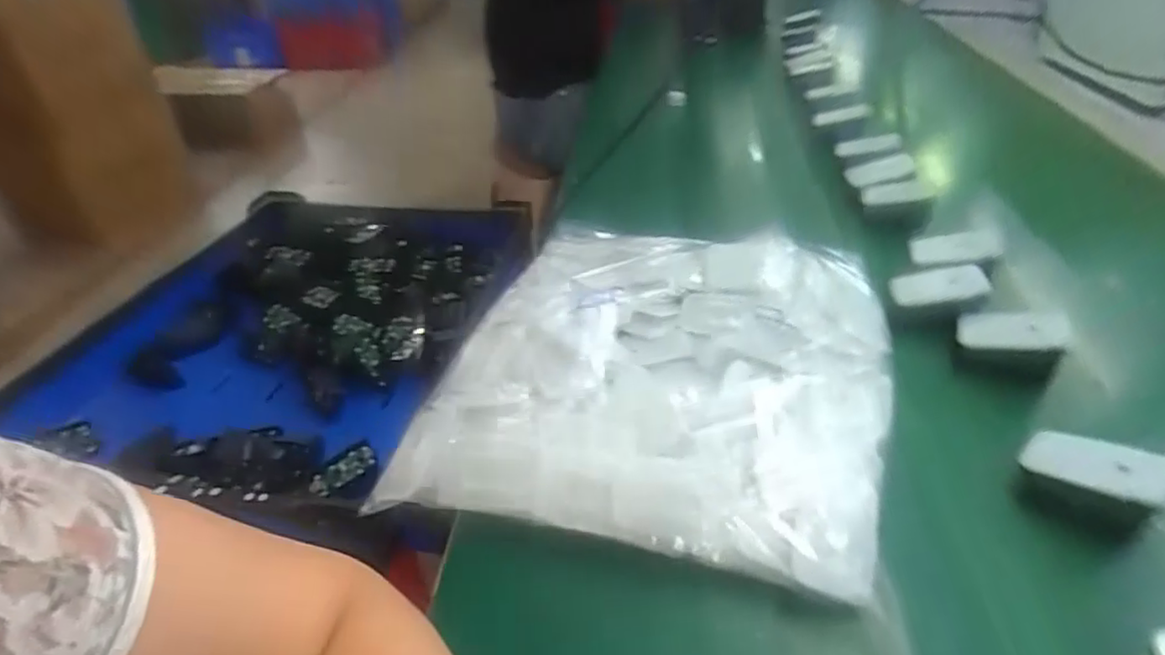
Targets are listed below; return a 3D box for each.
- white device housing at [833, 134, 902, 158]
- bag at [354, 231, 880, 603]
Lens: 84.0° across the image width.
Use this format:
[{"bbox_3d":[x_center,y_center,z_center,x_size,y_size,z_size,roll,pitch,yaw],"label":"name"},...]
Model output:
[{"bbox_3d":[0.331,-0.211,0.750,0.071,0.019,0.015,-3,36,0],"label":"white device housing"},{"bbox_3d":[0.057,0.017,0.455,0.295,0.070,0.294,9,38,16],"label":"bag"}]

